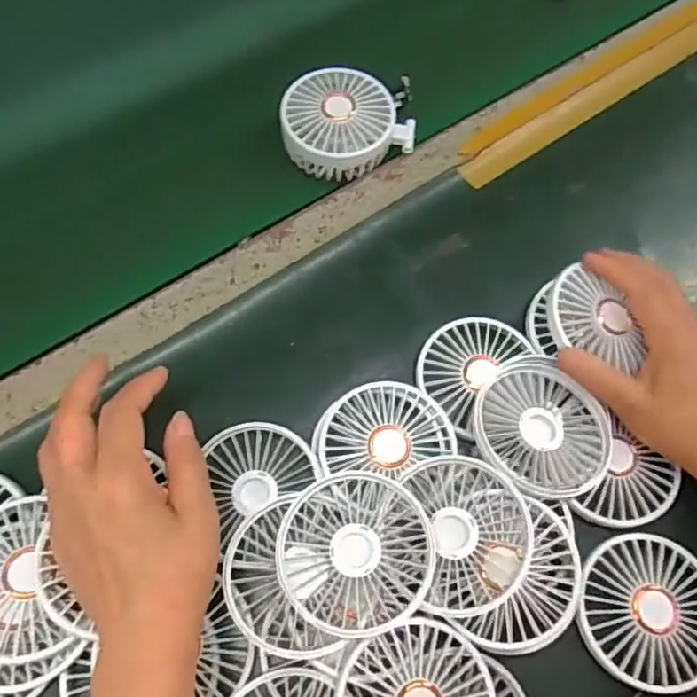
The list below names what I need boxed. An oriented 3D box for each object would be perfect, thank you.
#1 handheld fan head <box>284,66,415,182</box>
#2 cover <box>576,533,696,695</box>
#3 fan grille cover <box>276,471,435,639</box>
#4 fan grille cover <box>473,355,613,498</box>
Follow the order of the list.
[{"bbox_3d":[-0.002,-0.183,0.487,0.101,0.037,0.085,-15,70,-9],"label":"handheld fan head"},{"bbox_3d":[0.185,0.160,0.368,0.087,0.012,0.084,-10,69,-7],"label":"cover"},{"bbox_3d":[0.004,0.120,0.354,0.086,0.025,0.088,-12,61,-9],"label":"fan grille cover"},{"bbox_3d":[0.122,0.051,0.389,0.087,0.021,0.091,-18,66,-21],"label":"fan grille cover"}]

